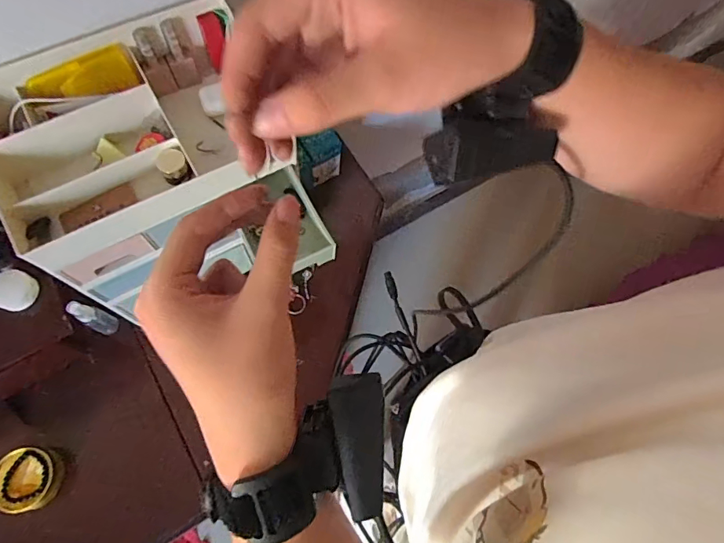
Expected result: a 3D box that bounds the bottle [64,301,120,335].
[{"bbox_3d":[-0.415,0.072,0.700,0.022,0.110,0.029,23,70,6],"label":"bottle"}]

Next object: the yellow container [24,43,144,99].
[{"bbox_3d":[-0.325,-0.226,0.530,0.116,0.037,0.027,-24,72,-11],"label":"yellow container"}]

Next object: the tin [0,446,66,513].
[{"bbox_3d":[-0.478,0.300,0.651,0.083,0.044,0.080,1,69,-2],"label":"tin"}]

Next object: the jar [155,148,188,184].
[{"bbox_3d":[-0.225,-0.125,0.541,0.037,0.024,0.037,0,95,-6],"label":"jar"}]

